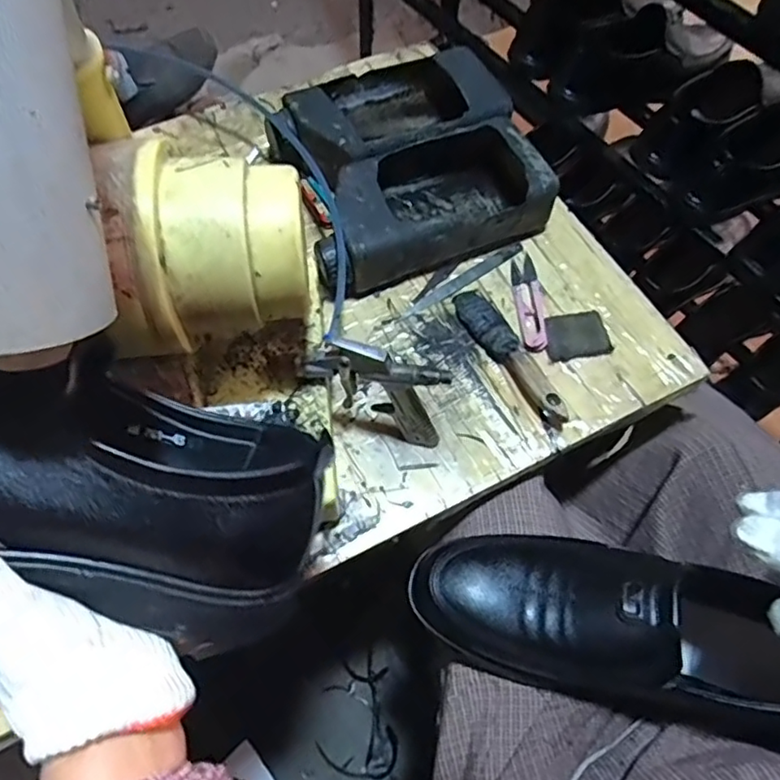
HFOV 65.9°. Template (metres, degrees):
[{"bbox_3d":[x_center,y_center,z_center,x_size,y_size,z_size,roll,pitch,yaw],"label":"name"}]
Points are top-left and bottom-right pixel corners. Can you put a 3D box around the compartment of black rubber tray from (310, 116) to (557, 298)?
[{"bbox_3d":[0.028,-0.176,0.554,0.217,0.058,0.120,-22,67,-12],"label":"compartment of black rubber tray"}]

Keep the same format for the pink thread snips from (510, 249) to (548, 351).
[{"bbox_3d":[0.127,-0.081,0.541,0.027,0.014,0.102,-3,65,-4],"label":"pink thread snips"}]

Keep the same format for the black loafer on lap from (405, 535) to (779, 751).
[{"bbox_3d":[0.164,0.153,0.383,0.293,0.089,0.099,16,65,5],"label":"black loafer on lap"}]

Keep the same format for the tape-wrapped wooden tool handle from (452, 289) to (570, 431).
[{"bbox_3d":[0.103,-0.032,0.508,0.034,0.019,0.147,-26,68,-14],"label":"tape-wrapped wooden tool handle"}]

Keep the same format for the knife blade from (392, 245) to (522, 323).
[{"bbox_3d":[0.066,-0.101,0.557,0.142,0.009,0.014,-33,70,-16],"label":"knife blade"}]

